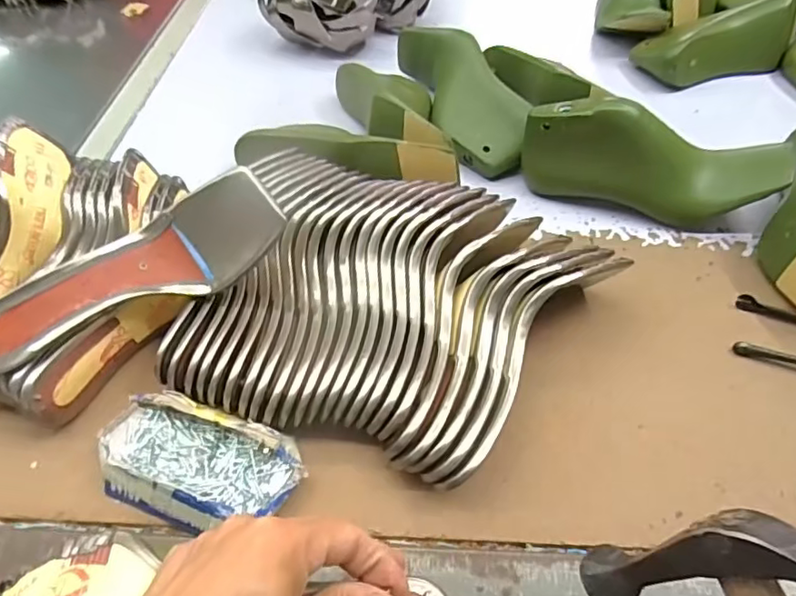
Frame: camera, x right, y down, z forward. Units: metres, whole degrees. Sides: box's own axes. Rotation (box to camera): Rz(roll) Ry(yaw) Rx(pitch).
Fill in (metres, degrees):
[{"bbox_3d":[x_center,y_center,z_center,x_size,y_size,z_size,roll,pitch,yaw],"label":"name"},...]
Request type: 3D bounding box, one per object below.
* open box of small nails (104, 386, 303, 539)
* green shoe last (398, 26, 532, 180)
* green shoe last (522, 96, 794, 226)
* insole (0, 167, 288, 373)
[{"bbox_3d":[-0.137,0.113,0.390,0.138,0.030,0.075,16,52,15],"label":"open box of small nails"},{"bbox_3d":[0.071,-0.231,0.639,0.078,0.069,0.228,-15,51,-10],"label":"green shoe last"},{"bbox_3d":[0.236,-0.127,0.541,0.231,0.091,0.065,13,51,13],"label":"green shoe last"},{"bbox_3d":[-0.198,-0.029,0.418,0.227,0.063,0.077,-19,51,-13],"label":"insole"}]

